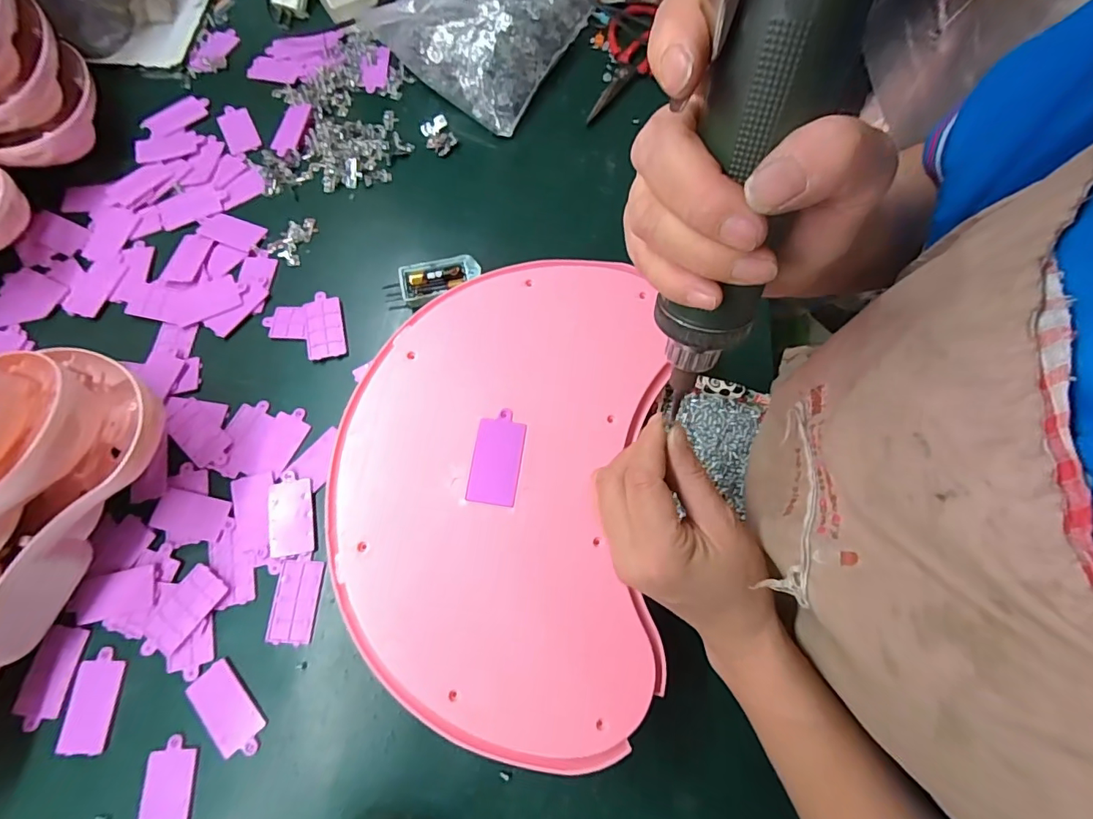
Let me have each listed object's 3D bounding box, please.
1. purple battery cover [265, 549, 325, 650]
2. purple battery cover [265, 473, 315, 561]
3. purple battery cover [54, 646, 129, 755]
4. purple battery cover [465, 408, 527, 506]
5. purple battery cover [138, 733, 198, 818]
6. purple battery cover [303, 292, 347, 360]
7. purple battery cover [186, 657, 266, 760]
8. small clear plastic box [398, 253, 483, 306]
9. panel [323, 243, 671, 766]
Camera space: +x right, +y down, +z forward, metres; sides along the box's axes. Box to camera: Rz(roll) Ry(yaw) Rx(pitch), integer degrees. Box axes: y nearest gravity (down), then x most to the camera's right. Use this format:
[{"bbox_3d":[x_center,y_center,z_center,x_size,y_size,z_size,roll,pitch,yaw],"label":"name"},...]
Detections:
[{"bbox_3d":[-0.194,0.147,0.380,0.035,0.004,0.065,6,72,2],"label":"purple battery cover"},{"bbox_3d":[-0.208,0.085,0.397,0.034,0.004,0.066,-9,72,-3],"label":"purple battery cover"},{"bbox_3d":[-0.333,0.213,0.359,0.033,0.004,0.067,2,72,1],"label":"purple battery cover"},{"bbox_3d":[-0.035,0.033,0.345,0.033,0.004,0.066,8,72,3],"label":"purple battery cover"},{"bbox_3d":[-0.264,0.267,0.339,0.035,0.004,0.067,-3,72,-1],"label":"purple battery cover"},{"bbox_3d":[-0.206,-0.078,0.455,0.034,0.006,0.065,-11,72,-4],"label":"purple battery cover"},{"bbox_3d":[-0.232,0.220,0.355,0.034,0.004,0.068,-41,76,-12],"label":"purple battery cover"},{"bbox_3d":[-0.100,-0.122,0.464,0.073,0.019,0.041,-9,72,-3],"label":"small clear plastic box"},{"bbox_3d":[-0.032,0.042,0.345,0.218,0.021,0.337,5,72,2],"label":"panel"}]

